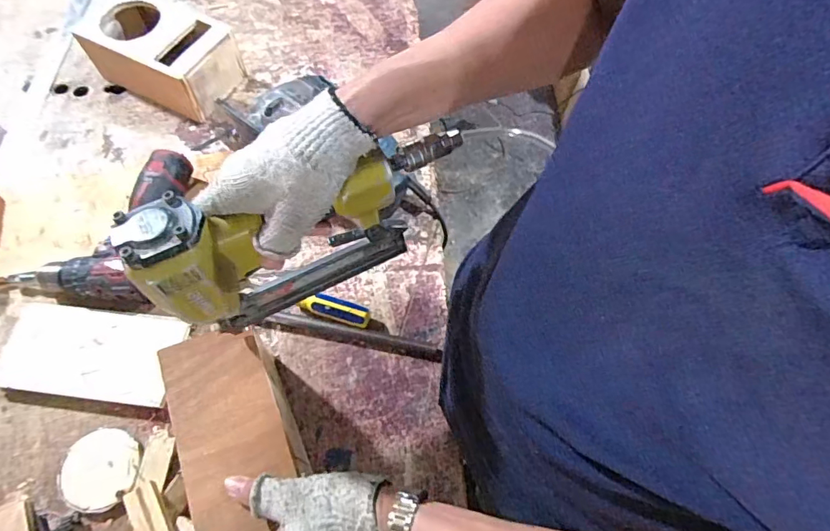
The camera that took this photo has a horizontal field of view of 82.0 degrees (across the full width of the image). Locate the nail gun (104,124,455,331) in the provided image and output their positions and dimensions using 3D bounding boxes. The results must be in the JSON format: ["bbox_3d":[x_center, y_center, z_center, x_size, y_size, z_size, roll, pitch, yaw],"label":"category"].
[{"bbox_3d":[-0.089,-0.035,0.415,0.260,0.140,0.060,-27,69,-14],"label":"nail gun"}]

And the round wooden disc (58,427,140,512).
[{"bbox_3d":[-0.341,0.218,0.516,0.075,0.009,0.080,1,65,-2],"label":"round wooden disc"}]

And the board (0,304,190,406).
[{"bbox_3d":[-0.385,0.101,0.566,0.211,0.025,0.101,7,64,1],"label":"board"}]

